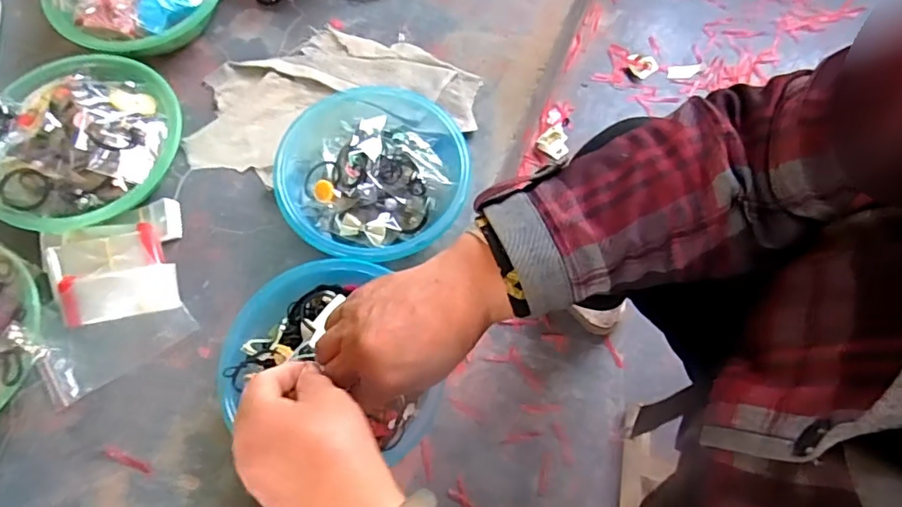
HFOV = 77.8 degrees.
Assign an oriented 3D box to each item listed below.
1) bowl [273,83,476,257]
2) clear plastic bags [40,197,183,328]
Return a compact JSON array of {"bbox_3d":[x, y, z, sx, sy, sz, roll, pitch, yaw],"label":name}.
[{"bbox_3d":[-0.098,-0.101,0.694,0.233,0.074,0.245,0,69,-1],"label":"bowl"},{"bbox_3d":[-0.400,0.009,0.662,0.146,0.039,0.139,-11,70,-5],"label":"clear plastic bags"}]

